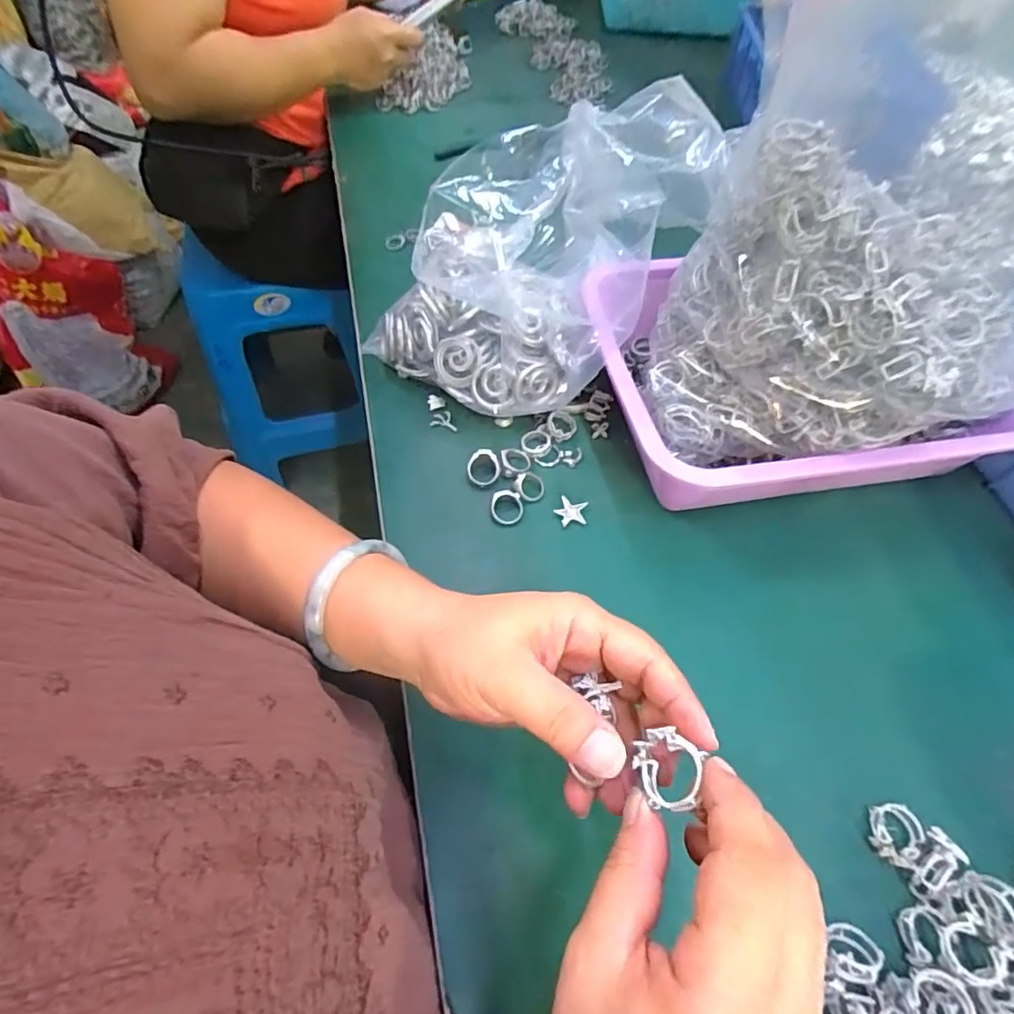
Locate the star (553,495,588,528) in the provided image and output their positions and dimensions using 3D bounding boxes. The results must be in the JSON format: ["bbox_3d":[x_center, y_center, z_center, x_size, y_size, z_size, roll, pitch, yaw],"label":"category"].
[{"bbox_3d":[0.047,0.004,0.424,0.023,0.004,0.023,13,57,7],"label":"star"}]

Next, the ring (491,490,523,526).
[{"bbox_3d":[0.000,0.000,0.421,0.023,0.006,0.025,1,57,-1],"label":"ring"}]

